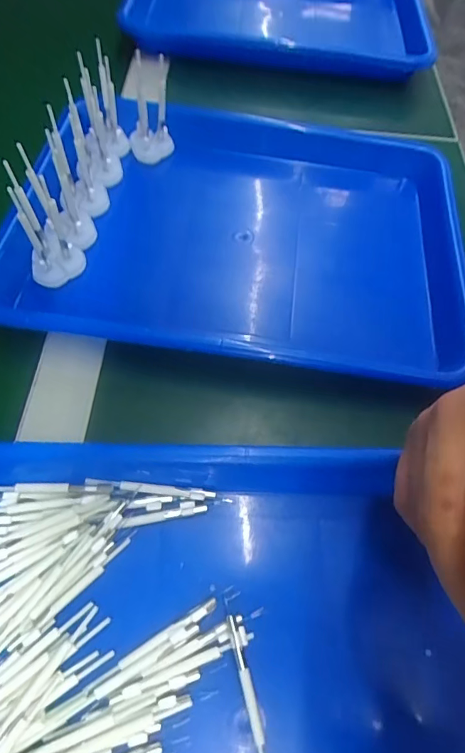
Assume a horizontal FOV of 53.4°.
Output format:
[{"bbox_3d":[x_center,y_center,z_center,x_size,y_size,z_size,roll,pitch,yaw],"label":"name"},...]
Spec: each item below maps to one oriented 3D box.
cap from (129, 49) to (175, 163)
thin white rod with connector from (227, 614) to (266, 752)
[{"bbox_3d":[-0.068,-0.217,0.380,0.035,0.072,0.029,-5,61,-7],"label":"cap"},{"bbox_3d":[0.008,0.148,0.213,0.005,0.005,0.069,-11,62,-11],"label":"thin white rod with connector"}]

